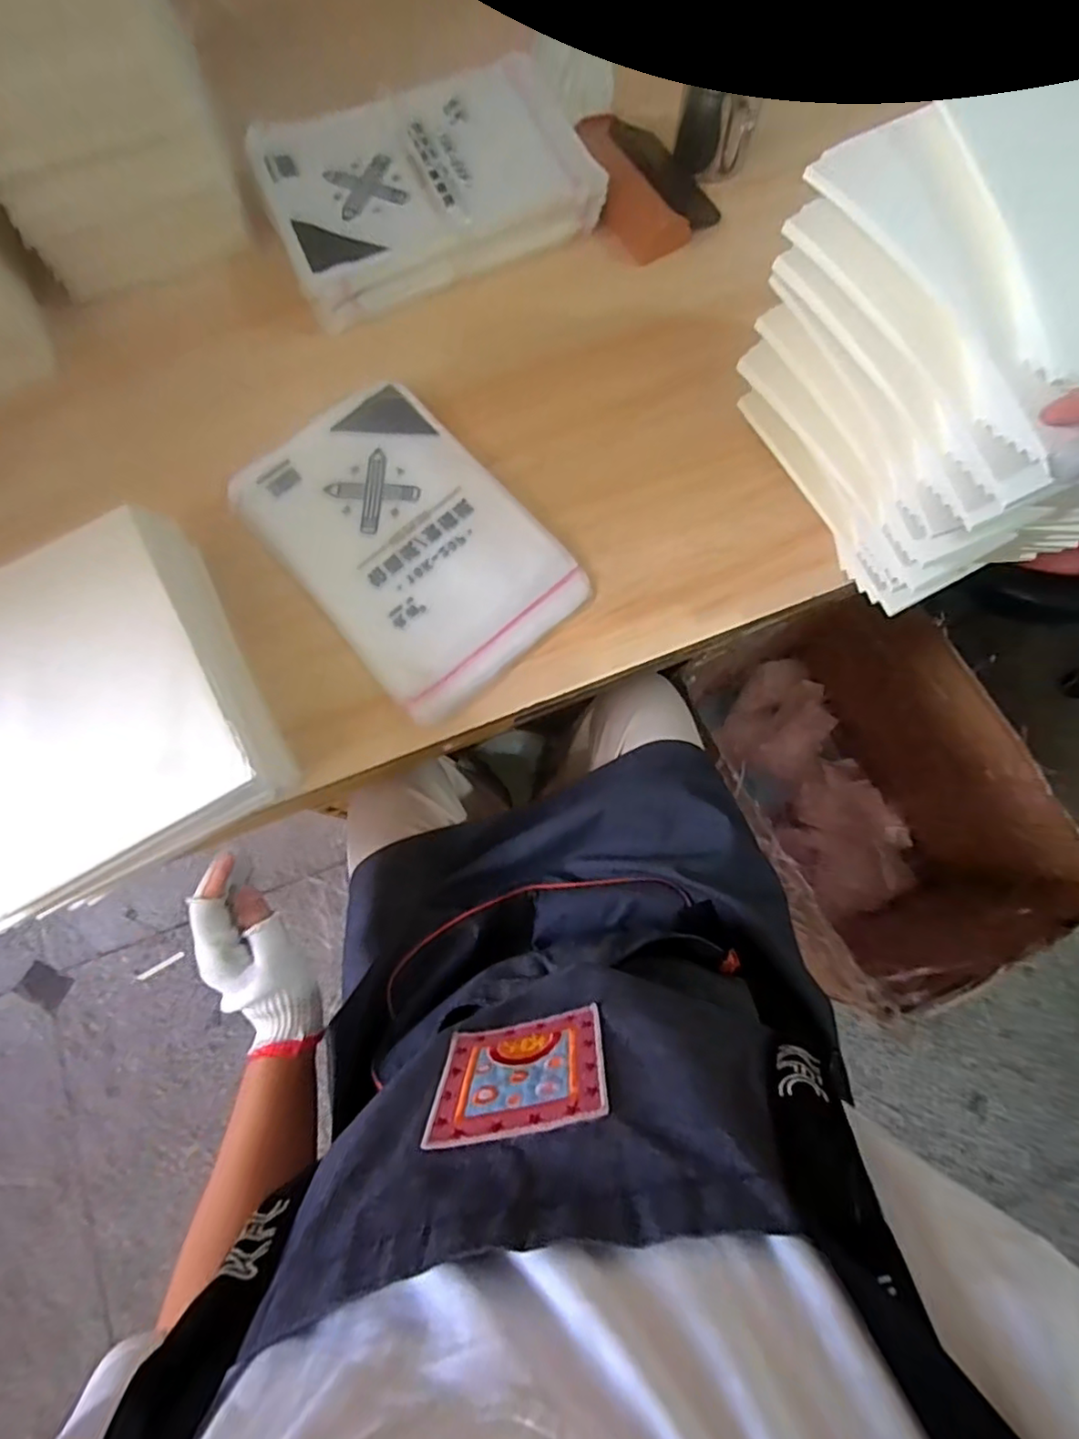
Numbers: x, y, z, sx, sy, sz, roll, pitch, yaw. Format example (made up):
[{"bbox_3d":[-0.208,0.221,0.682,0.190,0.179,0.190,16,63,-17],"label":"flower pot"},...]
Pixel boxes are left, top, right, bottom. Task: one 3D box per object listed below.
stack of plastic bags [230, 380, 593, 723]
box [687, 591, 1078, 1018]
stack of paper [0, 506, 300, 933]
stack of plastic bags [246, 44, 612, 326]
[{"bbox_3d":[-0.132,-0.175,0.589,0.208,0.020,0.327,-41,79,-9],"label":"stack of plastic bags"},{"bbox_3d":[0.510,0.140,1.115,0.405,0.466,0.589,-24,77,-5],"label":"box"},{"bbox_3d":[-0.341,-0.004,0.491,0.203,0.129,0.252,-31,77,-6],"label":"stack of paper"},{"bbox_3d":[-0.121,-0.568,0.650,0.322,0.070,0.230,-24,77,-5],"label":"stack of plastic bags"}]

